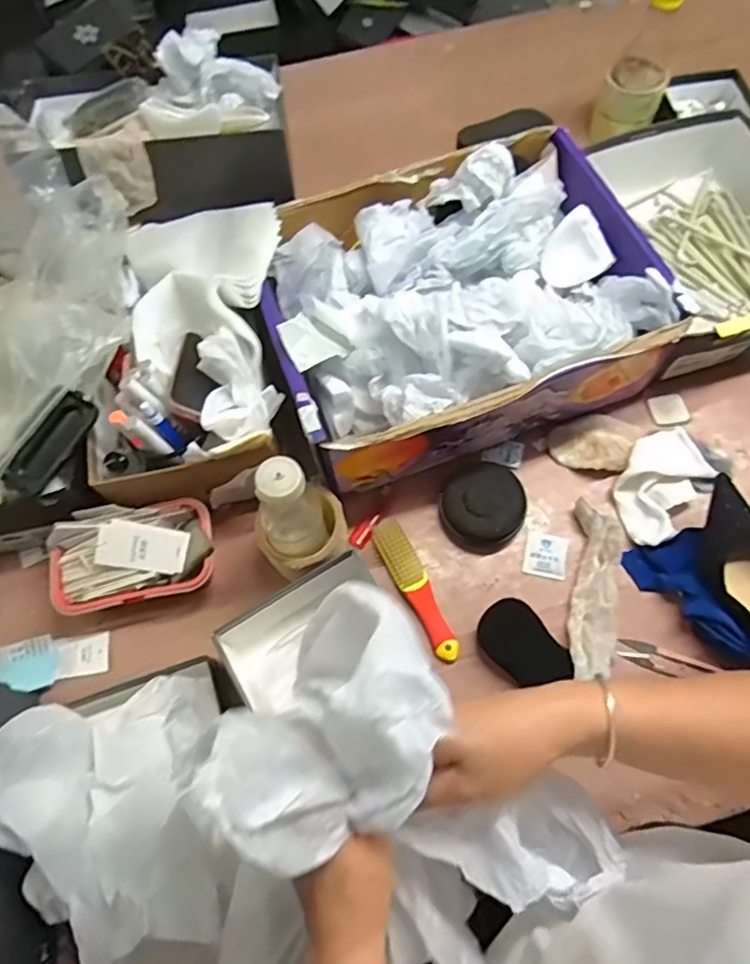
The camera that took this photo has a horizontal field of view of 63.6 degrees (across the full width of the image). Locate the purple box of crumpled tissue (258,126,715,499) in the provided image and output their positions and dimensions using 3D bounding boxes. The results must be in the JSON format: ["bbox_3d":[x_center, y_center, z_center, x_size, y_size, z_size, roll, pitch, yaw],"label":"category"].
[{"bbox_3d":[0.082,-0.202,0.685,0.391,0.136,0.321,-20,67,-6],"label":"purple box of crumpled tissue"}]

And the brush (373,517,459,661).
[{"bbox_3d":[0.045,0.113,0.643,0.036,0.021,0.160,-26,68,-8],"label":"brush"}]

